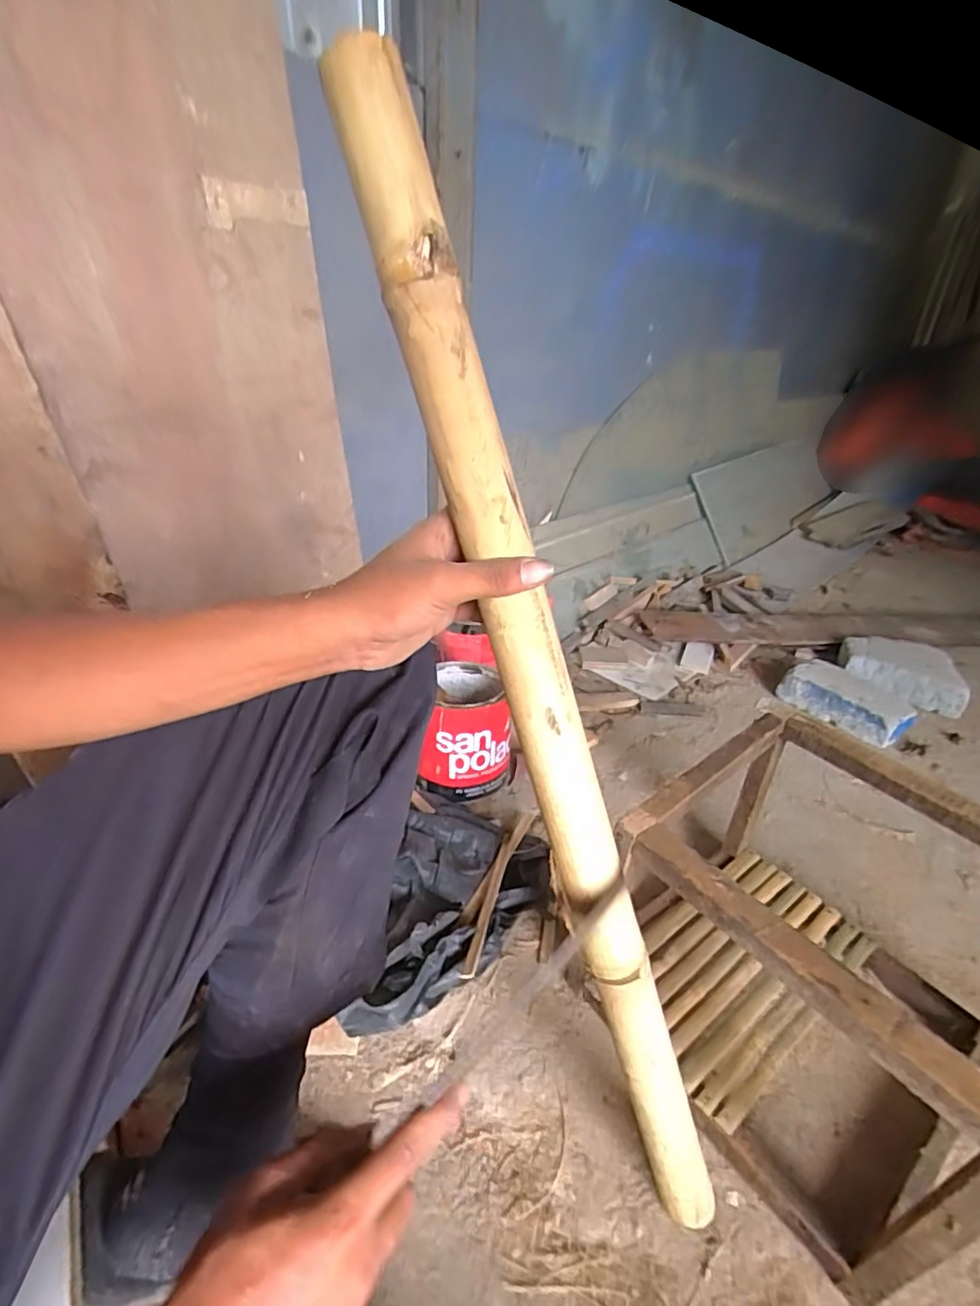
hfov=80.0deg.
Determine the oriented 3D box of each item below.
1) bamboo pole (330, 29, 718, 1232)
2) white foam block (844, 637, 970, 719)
[{"bbox_3d":[0.048,0.081,0.384,0.039,0.780,0.032,-3,20,43],"label":"bamboo pole"},{"bbox_3d":[0.852,0.034,1.220,0.212,0.069,0.175,16,33,18],"label":"white foam block"}]

